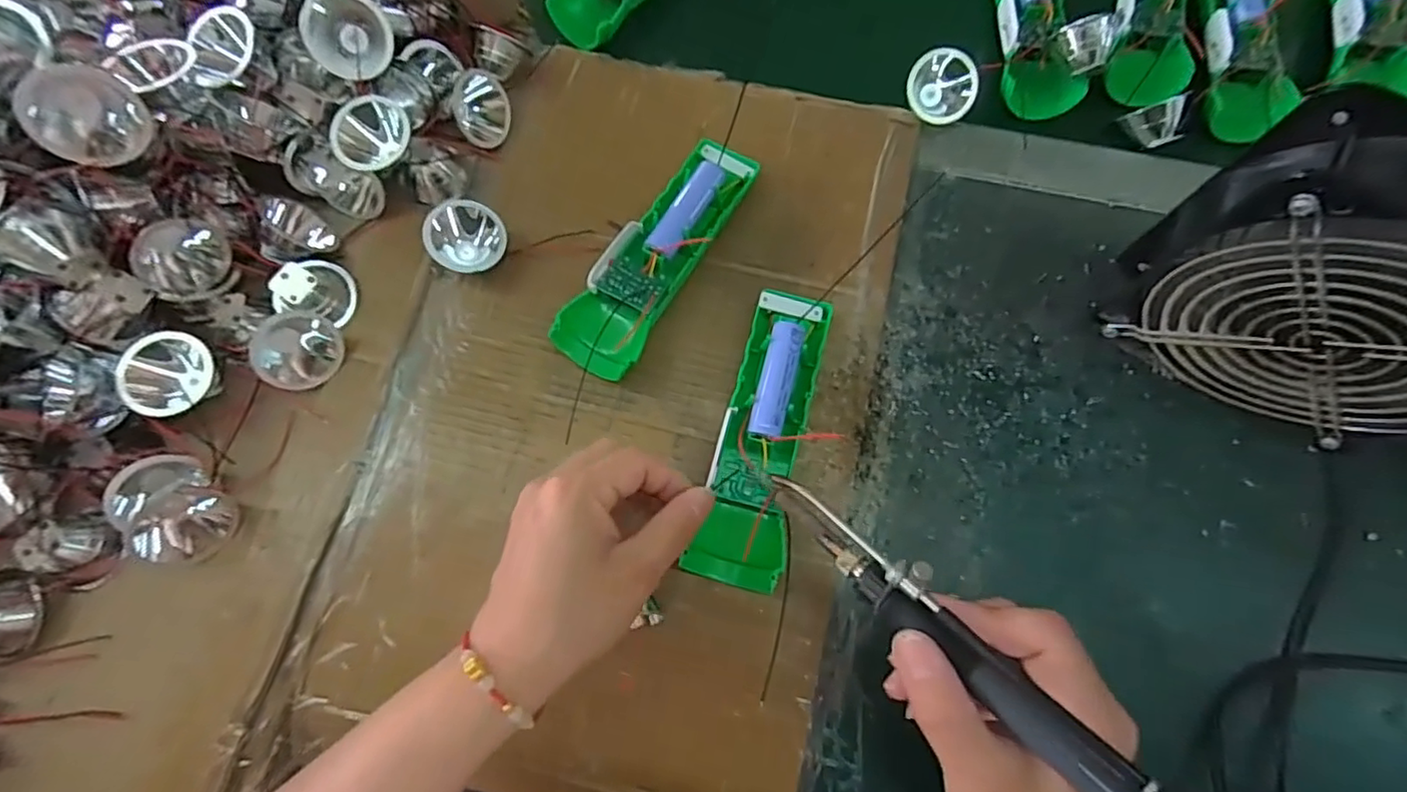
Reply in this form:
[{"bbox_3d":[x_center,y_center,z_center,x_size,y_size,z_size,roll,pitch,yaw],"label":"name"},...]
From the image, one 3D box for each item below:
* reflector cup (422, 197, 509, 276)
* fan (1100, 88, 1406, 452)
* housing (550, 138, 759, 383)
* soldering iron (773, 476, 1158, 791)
[{"bbox_3d":[-0.135,-0.092,0.354,0.043,0.021,0.041,-6,116,-11],"label":"reflector cup"},{"bbox_3d":[0.273,-0.043,0.276,0.137,0.153,0.056,33,77,11],"label":"fan"},{"bbox_3d":[-0.025,-0.081,0.356,0.047,0.030,0.155,31,76,11],"label":"housing"},{"bbox_3d":[0.097,0.095,0.226,0.020,0.027,0.194,-43,59,-7],"label":"soldering iron"}]

